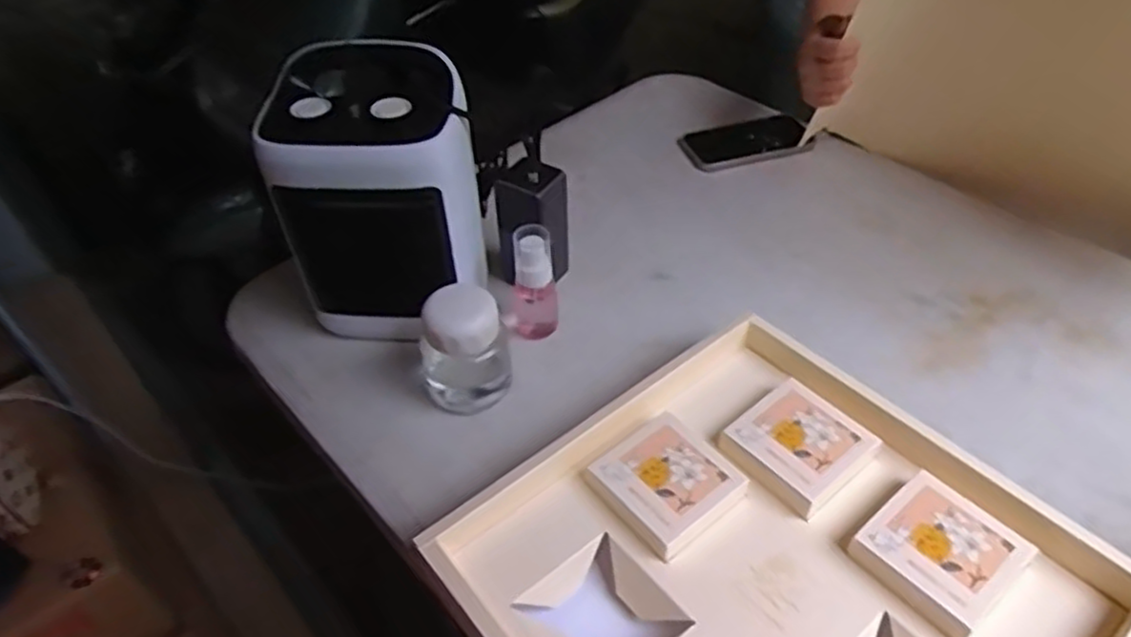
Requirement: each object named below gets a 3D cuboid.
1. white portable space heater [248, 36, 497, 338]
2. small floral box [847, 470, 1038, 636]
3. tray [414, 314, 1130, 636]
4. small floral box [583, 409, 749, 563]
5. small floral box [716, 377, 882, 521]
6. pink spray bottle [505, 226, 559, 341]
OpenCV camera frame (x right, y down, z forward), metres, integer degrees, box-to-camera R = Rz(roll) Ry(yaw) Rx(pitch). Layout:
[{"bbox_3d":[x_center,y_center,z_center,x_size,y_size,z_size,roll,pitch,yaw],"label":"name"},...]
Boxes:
[{"bbox_3d":[-0.160,-0.098,0.665,0.158,0.247,0.120,0,44,3],"label":"white portable space heater"},{"bbox_3d":[0.253,0.158,0.496,0.089,0.023,0.084,-31,51,-26],"label":"small floral box"},{"bbox_3d":[0.153,0.176,0.503,0.352,0.064,0.349,-33,51,-27],"label":"tray"},{"bbox_3d":[0.074,0.118,0.541,0.086,0.023,0.086,-30,50,-25],"label":"small floral box"},{"bbox_3d":[0.177,0.096,0.560,0.089,0.021,0.087,-32,51,-27],"label":"small floral box"},{"bbox_3d":[-0.033,-0.037,0.688,0.048,0.123,0.043,-7,44,-4],"label":"pink spray bottle"}]

